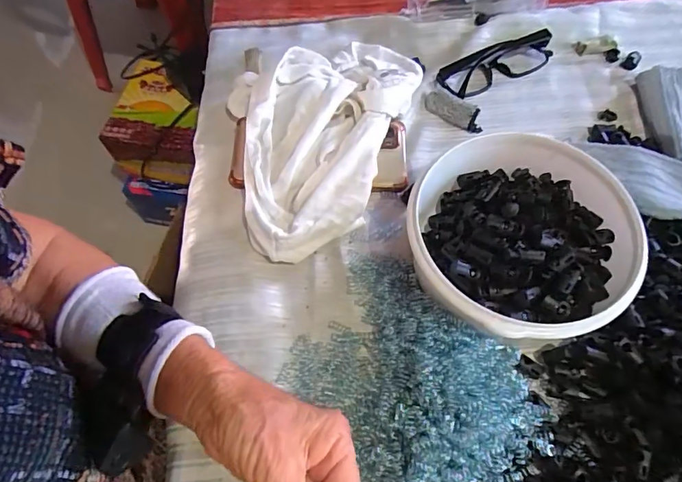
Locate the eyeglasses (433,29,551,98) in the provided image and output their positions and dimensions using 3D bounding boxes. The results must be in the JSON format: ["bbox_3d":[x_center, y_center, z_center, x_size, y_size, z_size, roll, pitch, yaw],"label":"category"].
[{"bbox_3d":[0.171,-0.192,0.489,0.134,0.023,0.034,-23,63,-10],"label":"eyeglasses"}]

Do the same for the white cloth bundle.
[{"bbox_3d":[-0.007,-0.109,0.434,0.194,0.045,0.244,-14,62,-5],"label":"white cloth bundle"}]

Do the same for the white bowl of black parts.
[{"bbox_3d":[0.135,0.005,0.354,0.157,0.085,0.155,-1,61,1],"label":"white bowl of black parts"}]

